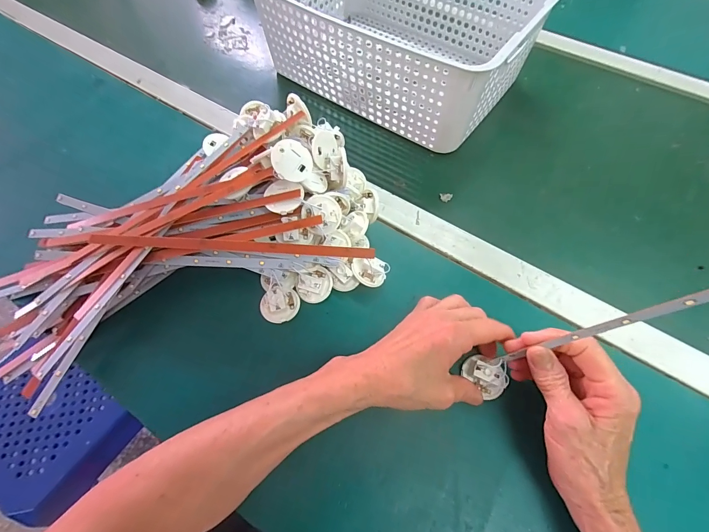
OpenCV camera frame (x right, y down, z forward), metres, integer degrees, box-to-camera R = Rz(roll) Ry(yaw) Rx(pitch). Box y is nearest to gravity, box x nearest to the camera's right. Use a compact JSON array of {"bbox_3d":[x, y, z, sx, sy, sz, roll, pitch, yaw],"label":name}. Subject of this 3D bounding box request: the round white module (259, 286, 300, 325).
[{"bbox_3d":[-0.073,0.038,0.330,0.038,0.018,0.031,-20,63,-10],"label":"round white module"}]

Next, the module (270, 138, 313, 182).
[{"bbox_3d":[-0.057,-0.096,0.307,0.038,0.004,0.037,3,85,-33],"label":"module"}]

